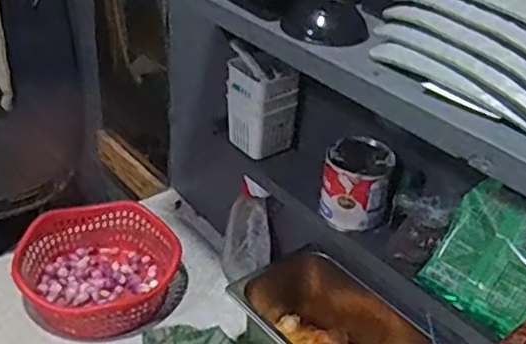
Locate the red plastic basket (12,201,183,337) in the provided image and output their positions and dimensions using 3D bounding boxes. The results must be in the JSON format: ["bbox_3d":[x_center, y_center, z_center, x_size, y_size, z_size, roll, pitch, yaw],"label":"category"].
[{"bbox_3d":[-0.243,0.137,0.943,0.222,0.068,0.222,-8,36,-15],"label":"red plastic basket"}]

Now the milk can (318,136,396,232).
[{"bbox_3d":[0.107,0.010,0.713,0.075,0.086,0.081,4,34,-2],"label":"milk can"}]

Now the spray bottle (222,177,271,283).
[{"bbox_3d":[-0.022,0.079,0.959,0.071,0.194,0.070,3,35,0],"label":"spray bottle"}]

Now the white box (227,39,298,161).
[{"bbox_3d":[-0.001,-0.092,0.807,0.076,0.128,0.069,-23,43,-35],"label":"white box"}]

